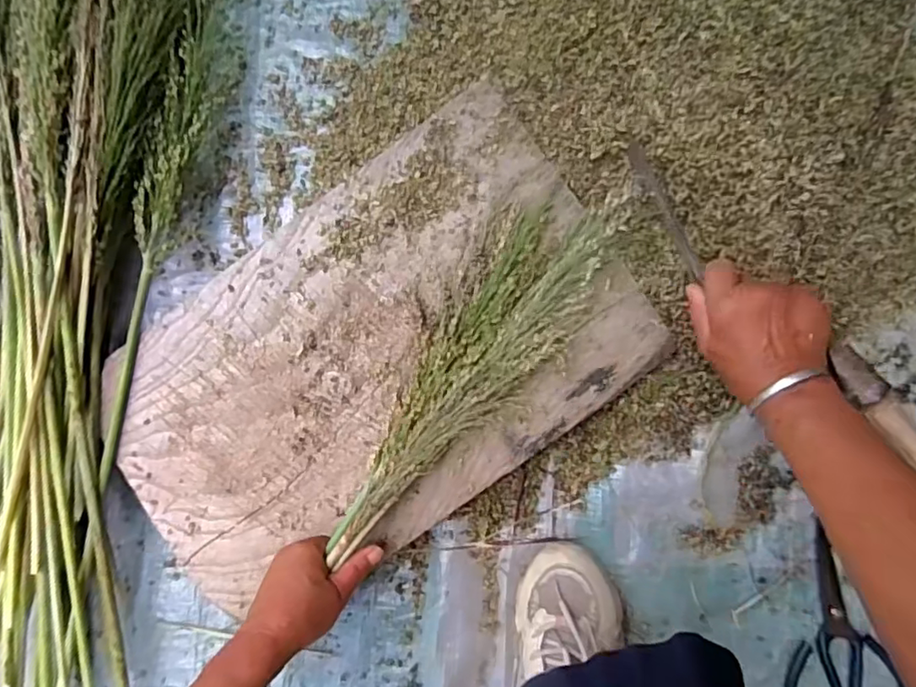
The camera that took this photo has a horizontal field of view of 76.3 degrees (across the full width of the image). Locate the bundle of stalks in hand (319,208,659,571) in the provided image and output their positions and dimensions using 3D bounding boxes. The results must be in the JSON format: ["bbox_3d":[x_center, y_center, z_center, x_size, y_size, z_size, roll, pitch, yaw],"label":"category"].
[{"bbox_3d":[0.018,0.011,0.509,0.103,0.031,0.382,40,84,5],"label":"bundle of stalks in hand"}]

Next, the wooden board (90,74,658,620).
[{"bbox_3d":[-0.086,0.018,0.530,0.474,0.019,0.295,-35,86,2],"label":"wooden board"}]

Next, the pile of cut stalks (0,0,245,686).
[{"bbox_3d":[-0.400,-0.031,0.559,0.269,0.083,0.836,7,88,4],"label":"pile of cut stalks"}]

